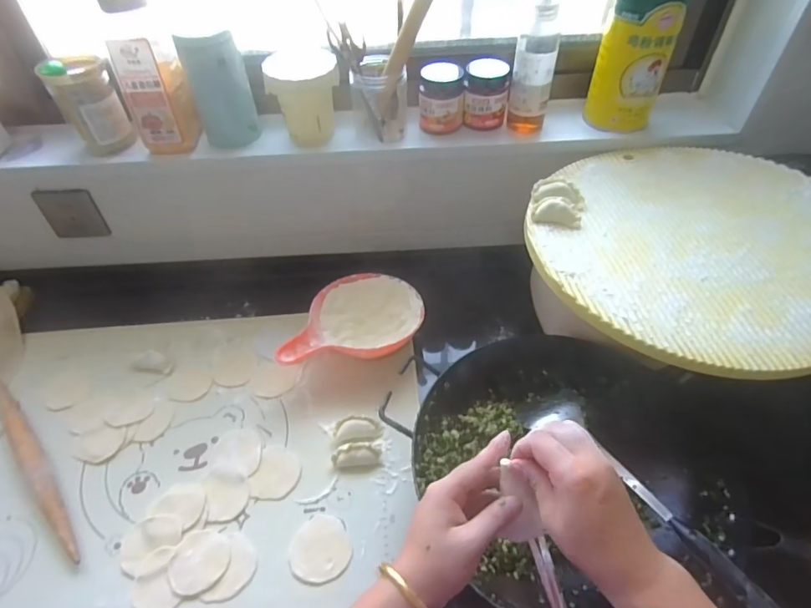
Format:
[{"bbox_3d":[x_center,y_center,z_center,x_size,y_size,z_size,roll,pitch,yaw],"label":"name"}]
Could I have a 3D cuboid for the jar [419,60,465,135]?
[{"bbox_3d":[0.055,-0.320,0.729,0.068,0.090,0.075,0,47,0],"label":"jar"}]

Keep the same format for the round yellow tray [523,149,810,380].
[{"bbox_3d":[0.358,-0.078,0.578,0.367,0.040,0.367,0,47,0],"label":"round yellow tray"}]

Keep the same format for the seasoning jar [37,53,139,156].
[{"bbox_3d":[-0.479,-0.301,0.714,0.082,0.125,0.065,-31,54,-26],"label":"seasoning jar"}]

